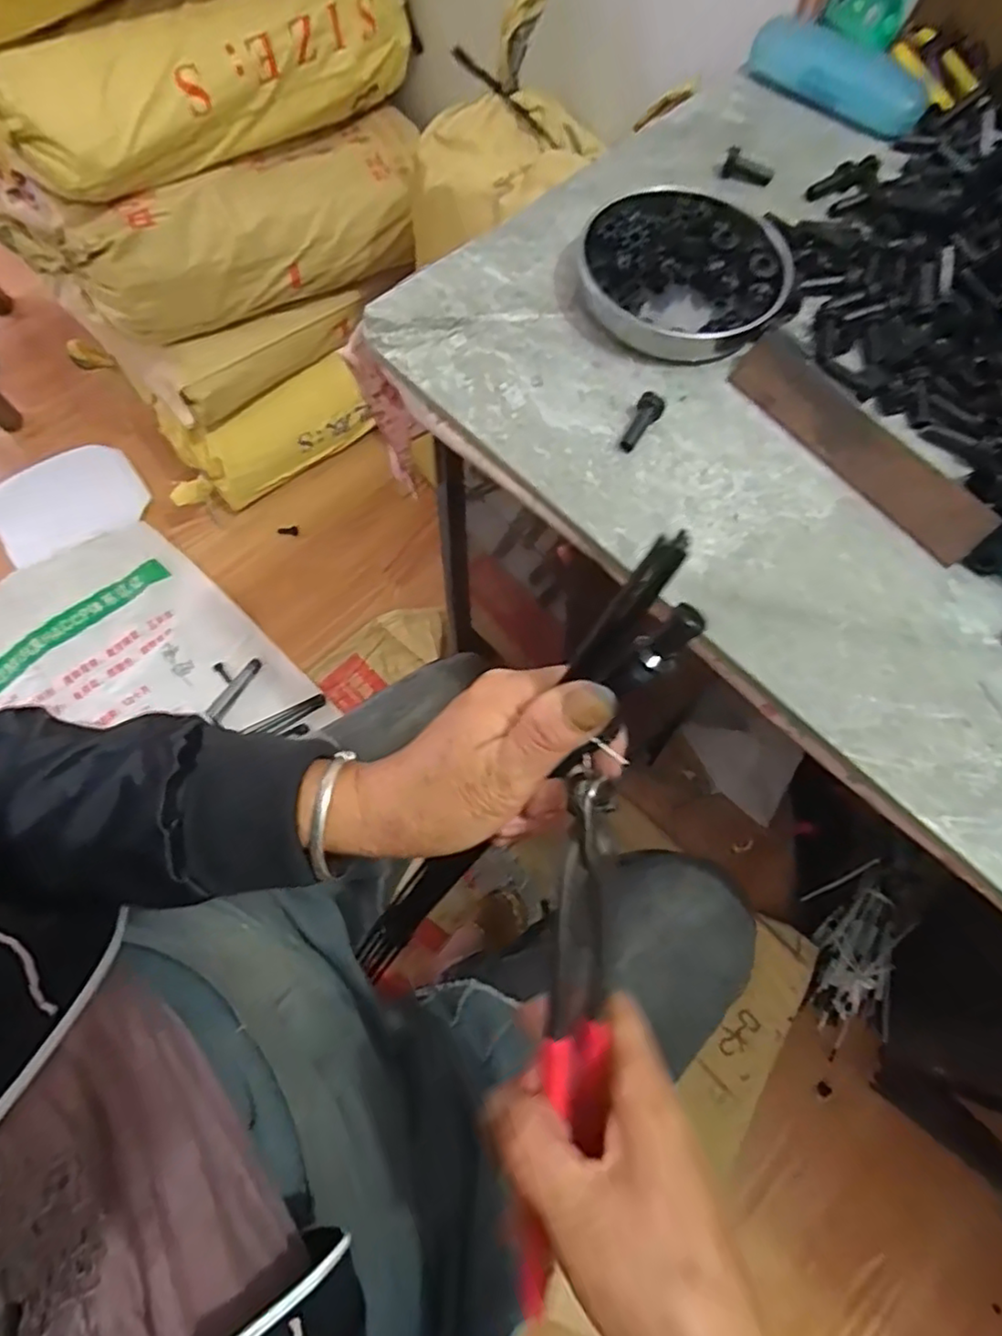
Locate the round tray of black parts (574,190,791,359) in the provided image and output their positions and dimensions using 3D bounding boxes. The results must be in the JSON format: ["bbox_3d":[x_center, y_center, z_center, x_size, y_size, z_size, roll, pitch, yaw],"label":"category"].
[{"bbox_3d":[0.123,-0.270,0.440,0.133,0.025,0.133,1,70,-2],"label":"round tray of black parts"}]

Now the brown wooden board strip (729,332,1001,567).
[{"bbox_3d":[0.218,-0.137,0.399,0.178,0.037,0.007,49,32,14],"label":"brown wooden board strip"}]

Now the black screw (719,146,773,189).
[{"bbox_3d":[0.189,-0.382,0.492,0.038,0.018,0.016,26,71,7],"label":"black screw"}]

